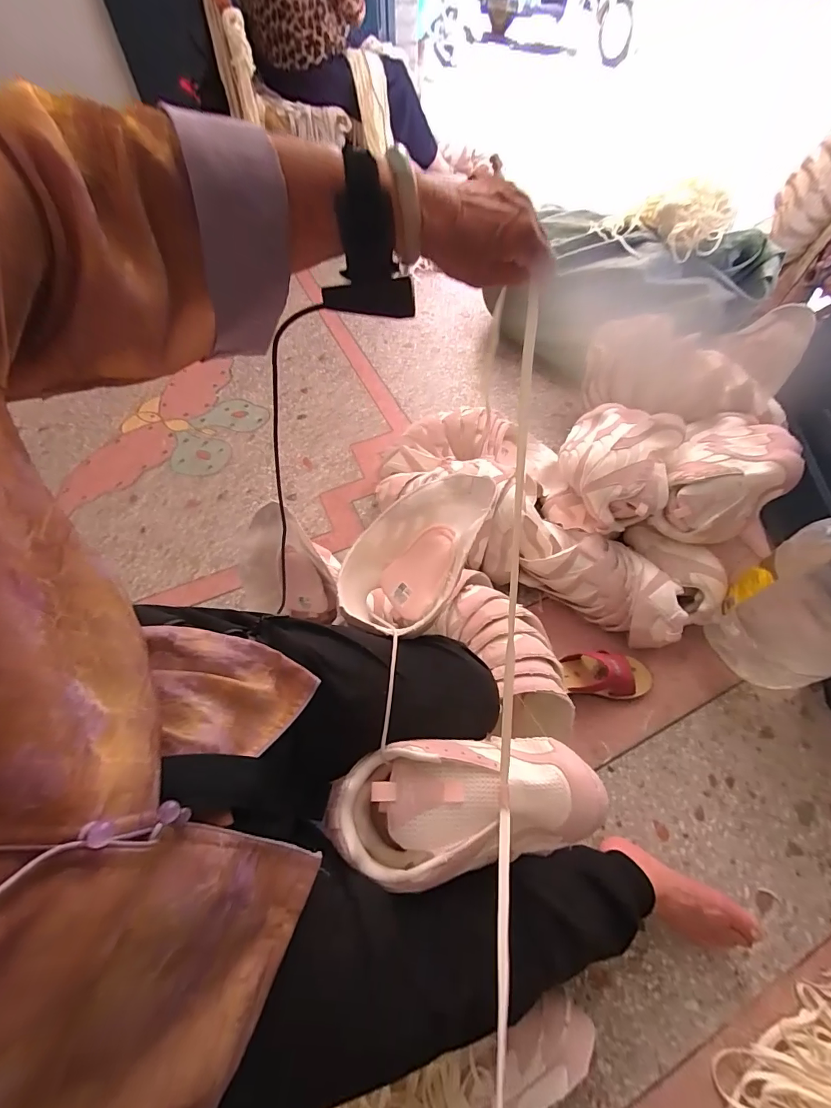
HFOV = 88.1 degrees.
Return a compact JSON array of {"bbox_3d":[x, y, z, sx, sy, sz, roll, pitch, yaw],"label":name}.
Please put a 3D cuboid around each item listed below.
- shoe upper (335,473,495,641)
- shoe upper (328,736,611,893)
[{"bbox_3d":[0.002,-0.003,0.520,0.154,0.085,0.229,24,92,37],"label":"shoe upper"},{"bbox_3d":[0.048,0.233,0.402,0.245,0.082,0.104,-4,59,-5],"label":"shoe upper"}]

